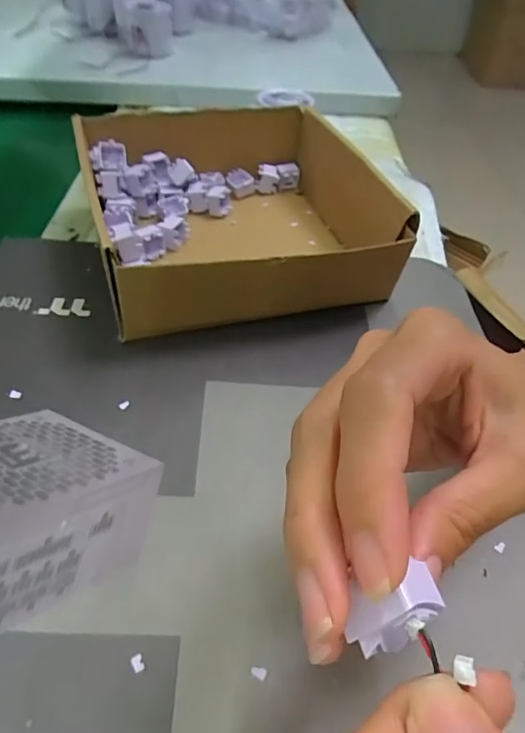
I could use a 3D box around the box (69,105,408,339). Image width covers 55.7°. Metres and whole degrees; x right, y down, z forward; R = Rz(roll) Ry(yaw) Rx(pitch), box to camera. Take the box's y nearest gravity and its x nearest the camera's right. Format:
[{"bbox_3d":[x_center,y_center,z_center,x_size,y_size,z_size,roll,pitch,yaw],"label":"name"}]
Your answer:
[{"bbox_3d":[-0.022,-0.120,0.383,0.206,0.069,0.214,-12,48,-17],"label":"box"}]

